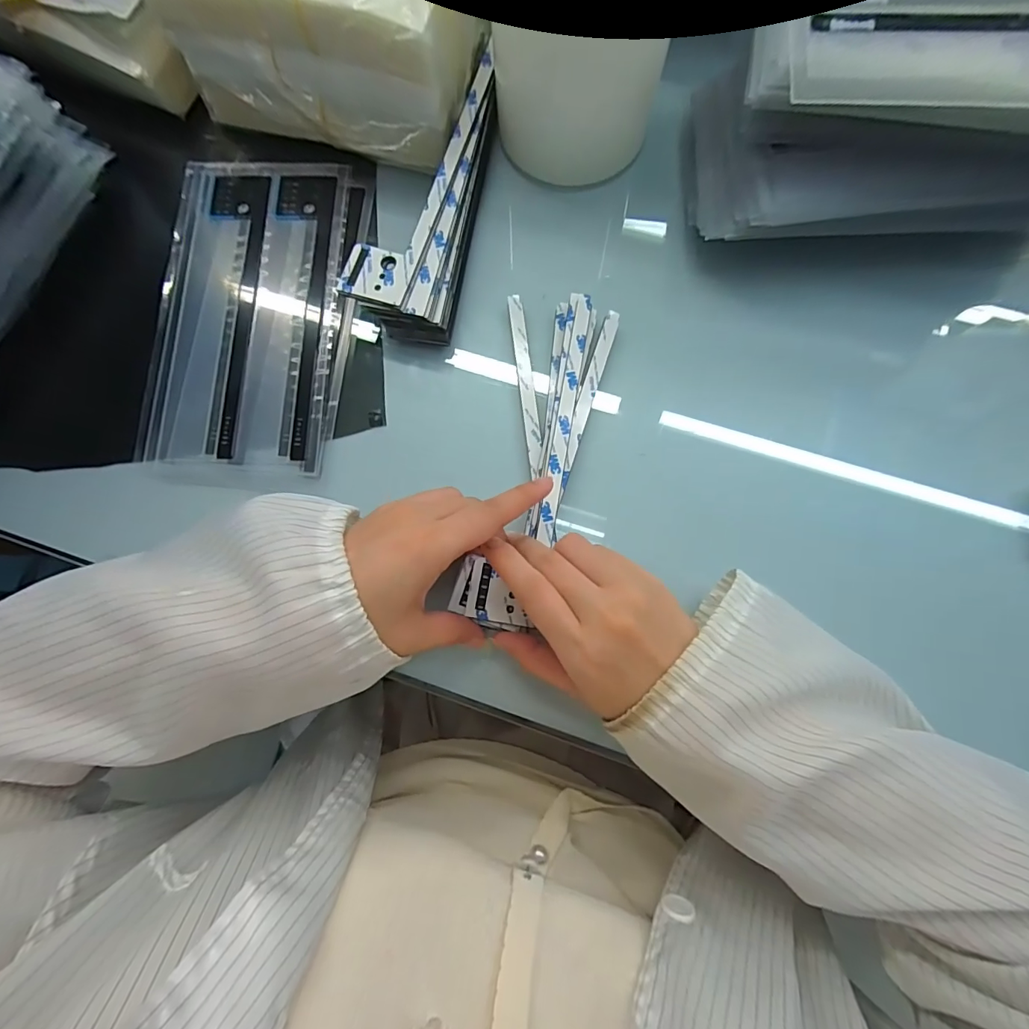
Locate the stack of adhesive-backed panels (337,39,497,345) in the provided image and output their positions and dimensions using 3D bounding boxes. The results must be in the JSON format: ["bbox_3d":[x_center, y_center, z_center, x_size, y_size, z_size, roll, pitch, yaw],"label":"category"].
[{"bbox_3d":[-0.058,-0.219,0.323,0.069,0.030,0.197,13,81,4],"label":"stack of adhesive-backed panels"}]

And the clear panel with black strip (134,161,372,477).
[{"bbox_3d":[-0.186,-0.149,0.332,0.141,0.007,0.231,3,80,2],"label":"clear panel with black strip"}]

